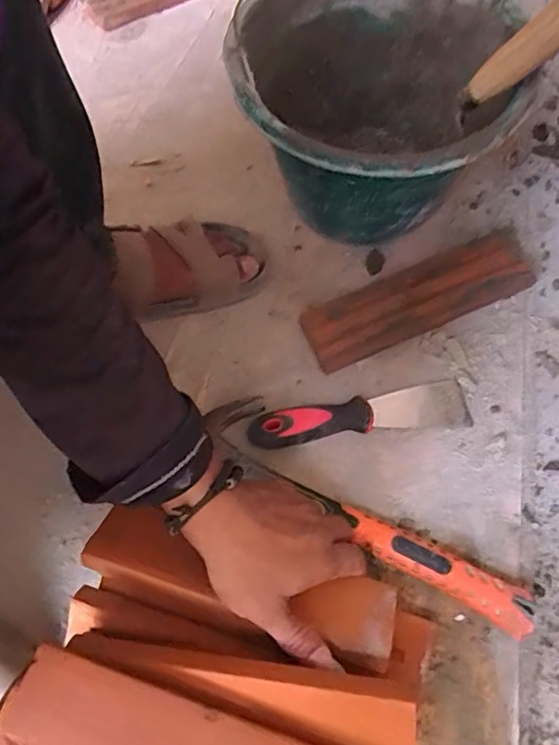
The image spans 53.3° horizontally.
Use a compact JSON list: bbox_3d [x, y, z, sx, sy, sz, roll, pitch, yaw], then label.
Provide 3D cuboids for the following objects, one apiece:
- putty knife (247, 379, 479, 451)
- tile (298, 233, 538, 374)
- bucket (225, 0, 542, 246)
[{"bbox_3d":[0.074,0.036,0.506,0.200,0.028,0.042,-8,62,-3],"label":"putty knife"},{"bbox_3d":[0.139,-0.075,0.559,0.233,0.015,0.068,-24,75,-4],"label":"tile"},{"bbox_3d":[0.082,-0.252,0.554,0.240,0.178,0.277,5,63,4],"label":"bucket"}]

